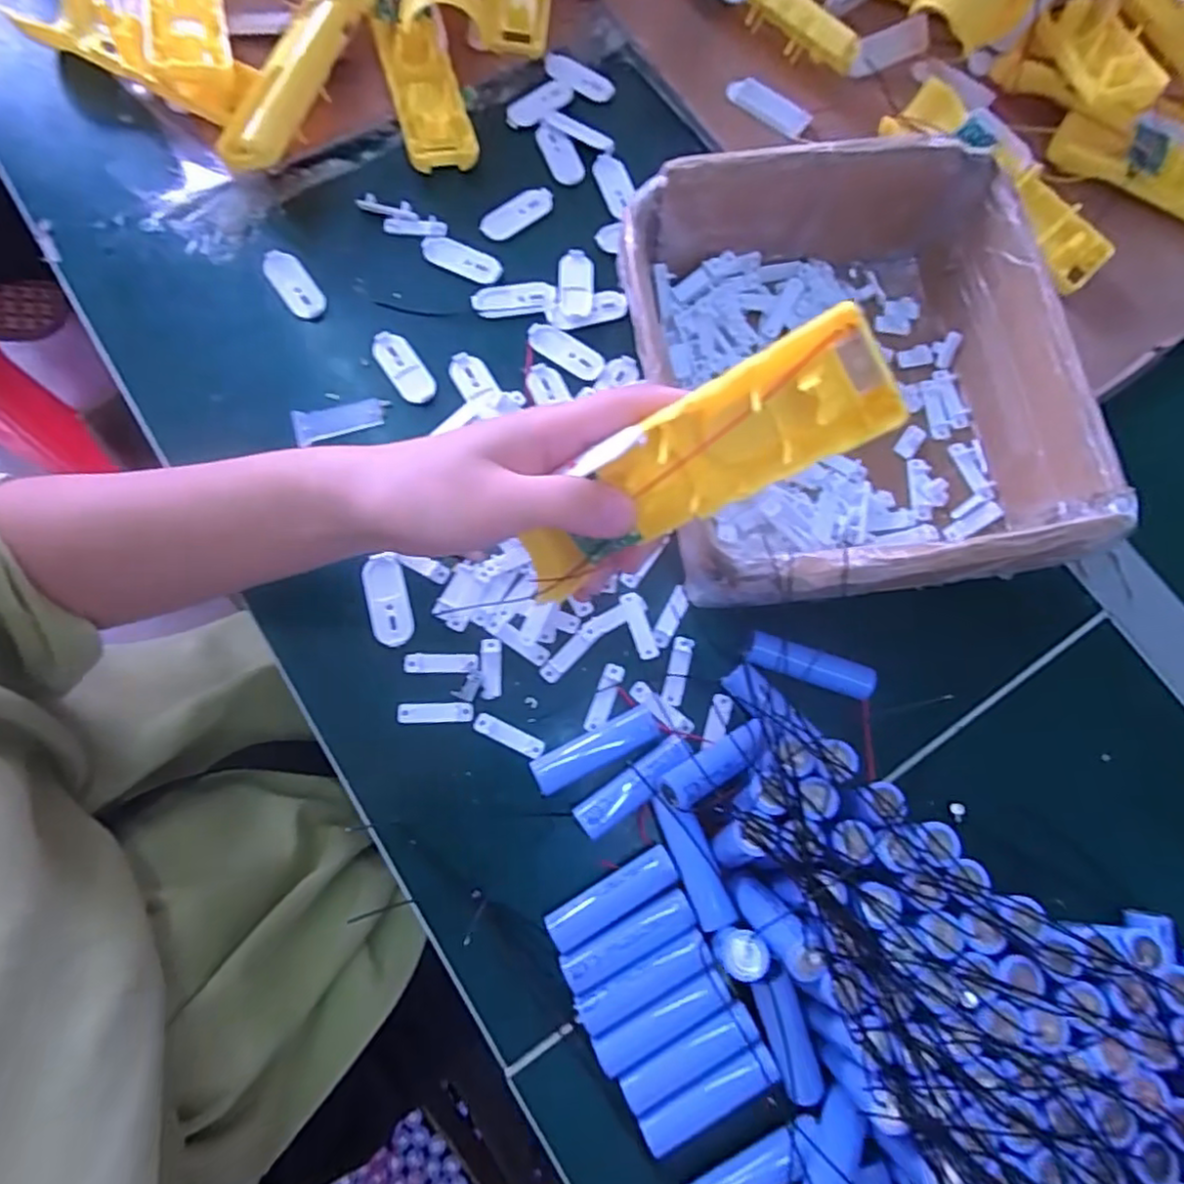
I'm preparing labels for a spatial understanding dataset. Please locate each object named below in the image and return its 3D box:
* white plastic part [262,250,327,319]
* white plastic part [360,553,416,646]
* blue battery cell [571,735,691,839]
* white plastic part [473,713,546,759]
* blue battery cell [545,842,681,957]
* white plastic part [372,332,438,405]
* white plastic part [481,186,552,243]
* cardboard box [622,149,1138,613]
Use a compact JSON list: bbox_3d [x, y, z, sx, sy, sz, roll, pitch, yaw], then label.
[{"bbox_3d":[-0.181,-0.186,0.406,0.020,0.005,0.050,-37,80,-9],"label":"white plastic part"},{"bbox_3d":[-0.109,0.005,0.358,0.023,0.004,0.049,-15,77,-5],"label":"white plastic part"},{"bbox_3d":[0.021,0.096,0.329,0.064,0.014,0.017,-34,79,-9],"label":"blue battery cell"},{"bbox_3d":[-0.042,0.073,0.343,0.038,0.004,0.009,26,77,5],"label":"white plastic part"},{"bbox_3d":[0.010,0.148,0.323,0.066,0.015,0.019,-28,79,-8],"label":"blue battery cell"},{"bbox_3d":[-0.111,-0.133,0.396,0.020,0.004,0.051,-36,80,-9],"label":"white plastic part"},{"bbox_3d":[-0.047,-0.241,0.425,0.052,0.004,0.018,-33,79,-9],"label":"white plastic part"},{"bbox_3d":[0.139,-0.111,0.356,0.208,0.080,0.231,-8,77,-3],"label":"cardboard box"}]

